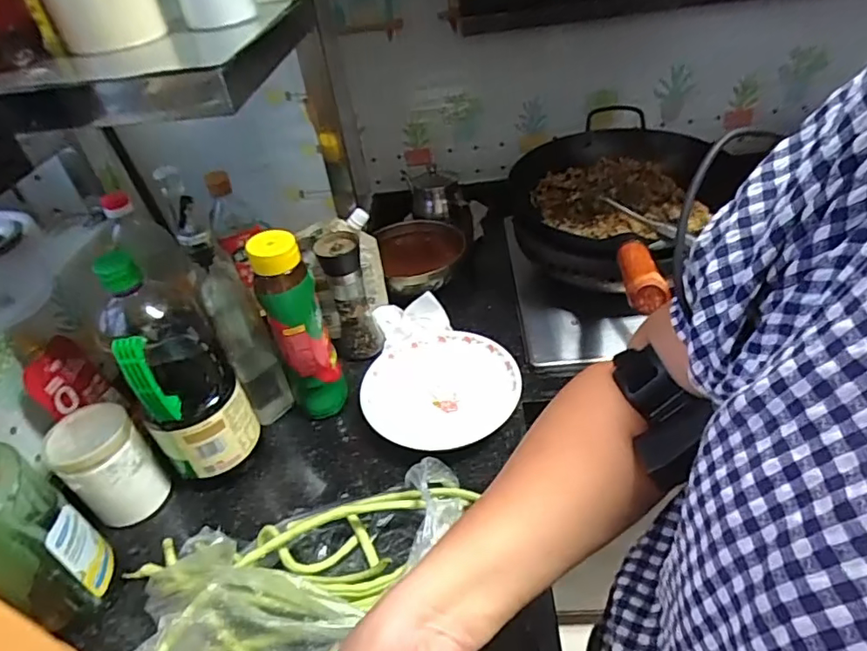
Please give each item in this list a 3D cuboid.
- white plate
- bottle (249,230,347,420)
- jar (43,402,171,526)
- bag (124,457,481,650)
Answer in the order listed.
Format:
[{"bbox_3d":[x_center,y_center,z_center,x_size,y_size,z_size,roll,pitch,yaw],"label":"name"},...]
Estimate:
[{"bbox_3d":[0.006,0.078,0.707,0.195,0.049,0.175,-13,38,-11],"label":"white plate"},{"bbox_3d":[-0.161,0.011,0.659,0.067,0.250,0.065,-21,40,-20],"label":"bottle"},{"bbox_3d":[-0.363,0.159,0.609,0.083,0.125,0.081,-3,37,2],"label":"jar"},{"bbox_3d":[-0.123,0.243,0.501,0.320,0.070,0.199,-7,37,-4],"label":"bag"}]

